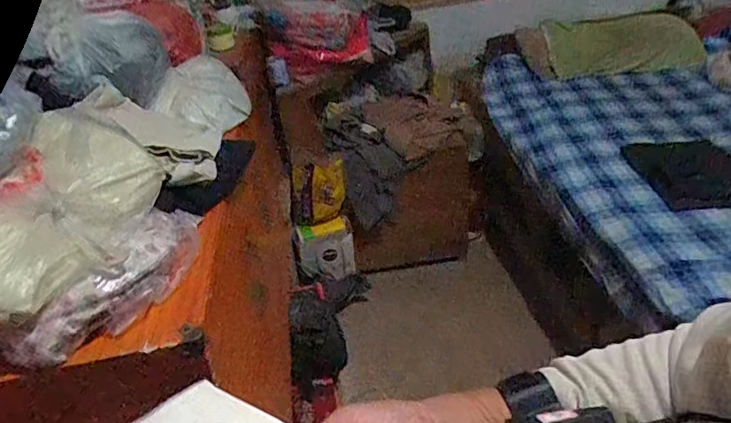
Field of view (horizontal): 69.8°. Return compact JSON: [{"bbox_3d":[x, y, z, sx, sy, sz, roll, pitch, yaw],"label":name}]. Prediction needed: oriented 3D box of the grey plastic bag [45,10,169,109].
[{"bbox_3d":[-0.450,-0.278,0.934,0.167,0.142,0.182,-16,34,-12],"label":"grey plastic bag"}]

